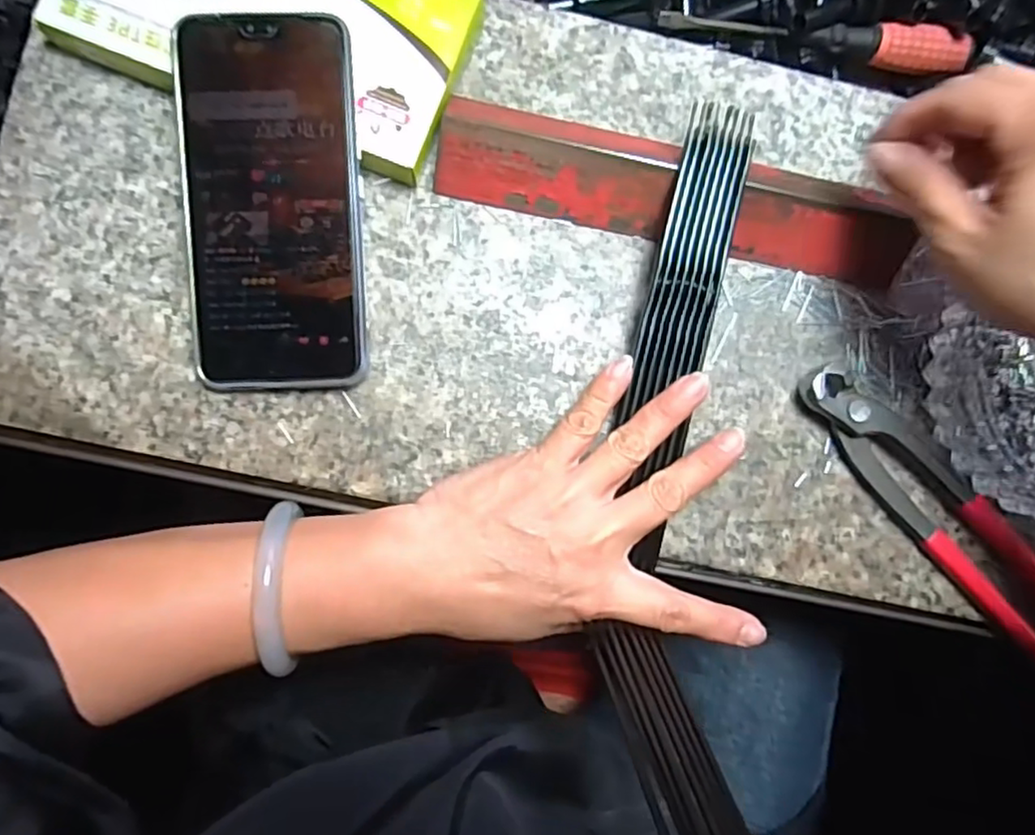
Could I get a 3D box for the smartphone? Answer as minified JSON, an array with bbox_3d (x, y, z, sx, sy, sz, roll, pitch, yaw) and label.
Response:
[{"bbox_3d":[-0.107,-0.092,0.281,0.075,0.005,0.158,-2,95,-1],"label":"smartphone"}]

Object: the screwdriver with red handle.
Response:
[{"bbox_3d":[0.155,-0.196,0.332,0.160,0.016,0.022,5,85,-5],"label":"screwdriver with red handle"}]

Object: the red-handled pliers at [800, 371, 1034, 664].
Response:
[{"bbox_3d":[0.210,0.048,0.311,0.039,0.020,0.190,-43,91,-7],"label":"red-handled pliers"}]

